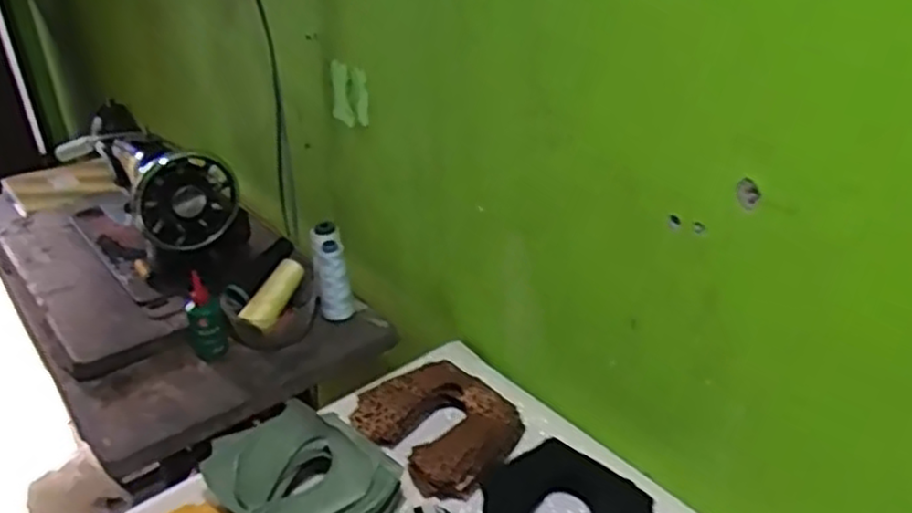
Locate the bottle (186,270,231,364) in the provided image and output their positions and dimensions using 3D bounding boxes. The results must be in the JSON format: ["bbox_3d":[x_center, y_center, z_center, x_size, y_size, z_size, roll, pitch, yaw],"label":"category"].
[{"bbox_3d":[-0.323,0.084,0.947,0.046,0.121,0.043,-19,34,-24],"label":"bottle"}]

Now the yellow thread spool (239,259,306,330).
[{"bbox_3d":[-0.242,0.050,0.978,0.035,0.037,0.104,16,61,30],"label":"yellow thread spool"}]

